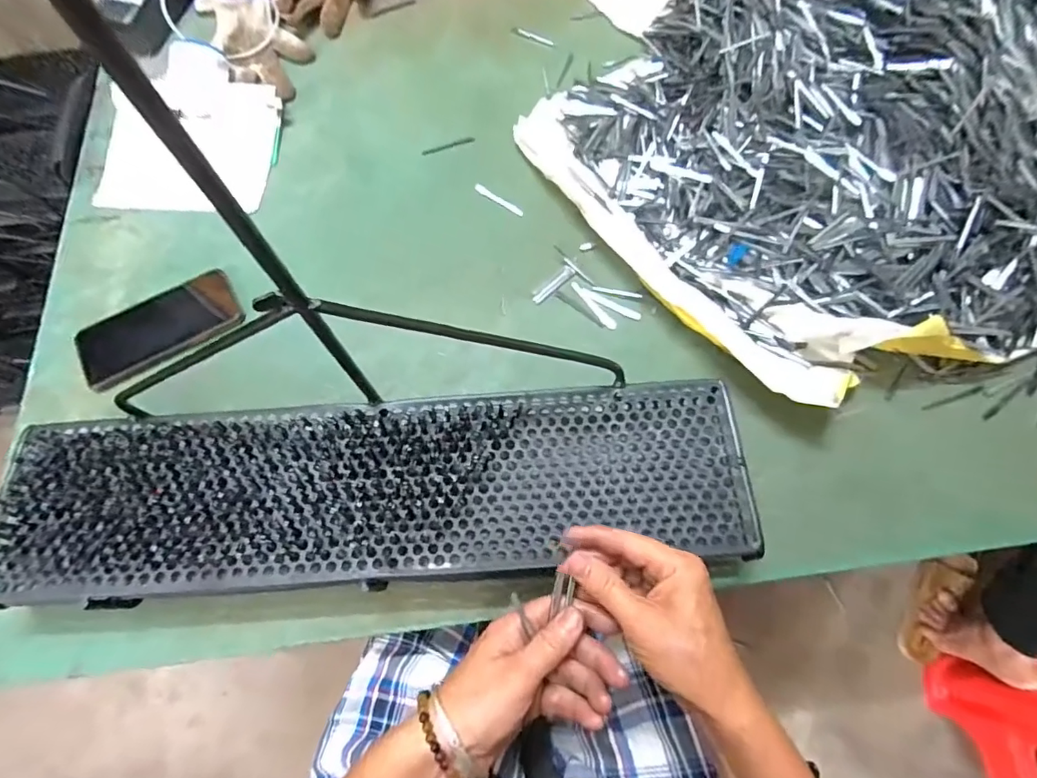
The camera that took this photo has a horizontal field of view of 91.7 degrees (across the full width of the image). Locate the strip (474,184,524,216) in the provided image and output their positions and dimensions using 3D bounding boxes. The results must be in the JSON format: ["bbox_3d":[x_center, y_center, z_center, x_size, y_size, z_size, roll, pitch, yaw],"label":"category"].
[{"bbox_3d":[-0.023,-0.222,0.593,0.074,0.004,0.009,37,80,19],"label":"strip"}]

